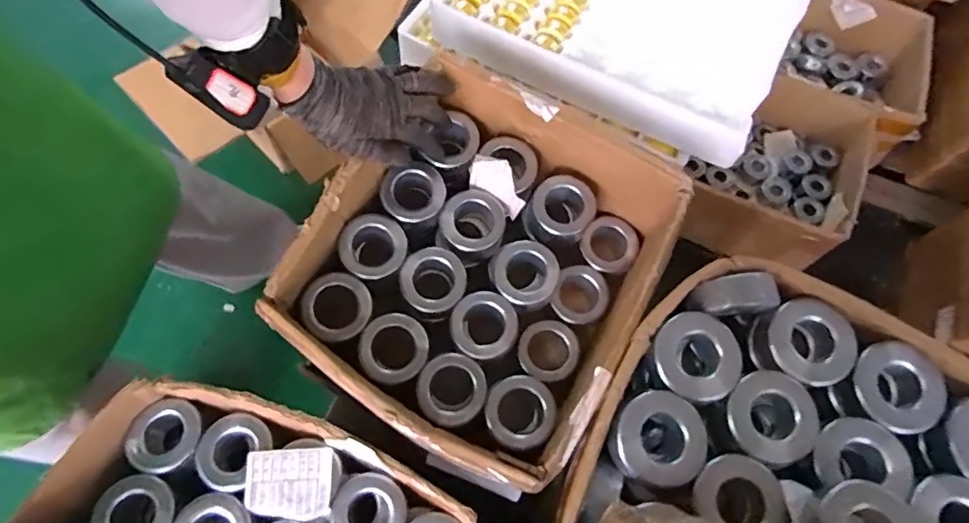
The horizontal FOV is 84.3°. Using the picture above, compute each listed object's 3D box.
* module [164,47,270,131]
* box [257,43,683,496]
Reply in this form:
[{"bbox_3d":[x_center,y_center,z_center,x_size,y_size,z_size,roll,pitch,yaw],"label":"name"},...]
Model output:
[{"bbox_3d":[-0.203,-0.128,0.409,0.032,0.075,0.018,-41,54,13],"label":"module"},{"bbox_3d":[-0.006,0.017,0.561,0.302,0.176,0.337,28,67,9],"label":"box"}]

